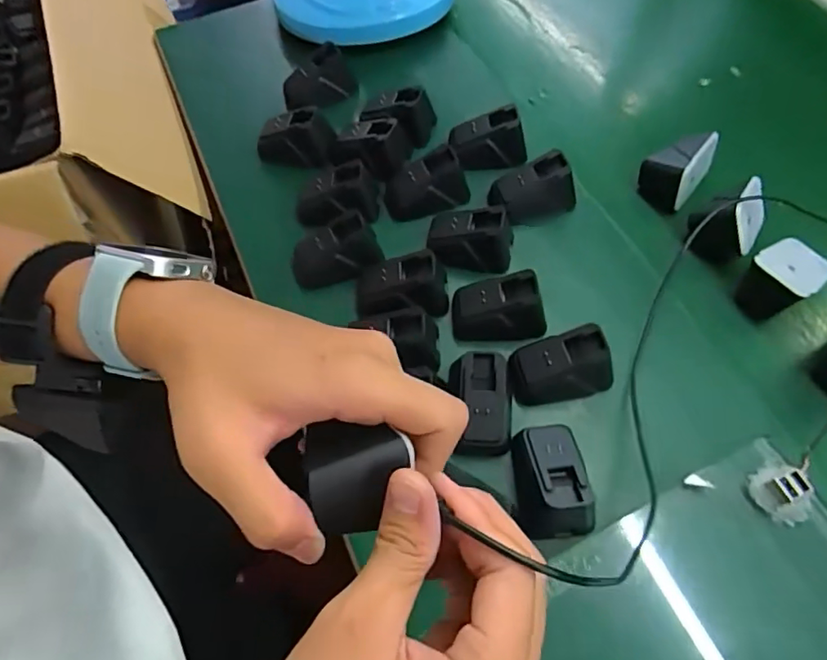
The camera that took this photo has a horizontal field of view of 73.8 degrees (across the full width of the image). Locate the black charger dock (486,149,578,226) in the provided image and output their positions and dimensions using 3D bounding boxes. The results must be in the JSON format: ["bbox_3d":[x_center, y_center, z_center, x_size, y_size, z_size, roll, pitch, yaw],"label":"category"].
[{"bbox_3d":[0.101,-0.120,0.468,0.073,0.040,0.041,-9,61,-4],"label":"black charger dock"}]

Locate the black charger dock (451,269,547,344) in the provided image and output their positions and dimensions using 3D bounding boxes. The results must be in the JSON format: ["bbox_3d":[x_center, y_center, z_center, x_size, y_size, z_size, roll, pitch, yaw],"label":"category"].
[{"bbox_3d":[0.063,-0.020,0.410,0.068,0.035,0.042,-3,60,-1],"label":"black charger dock"}]

